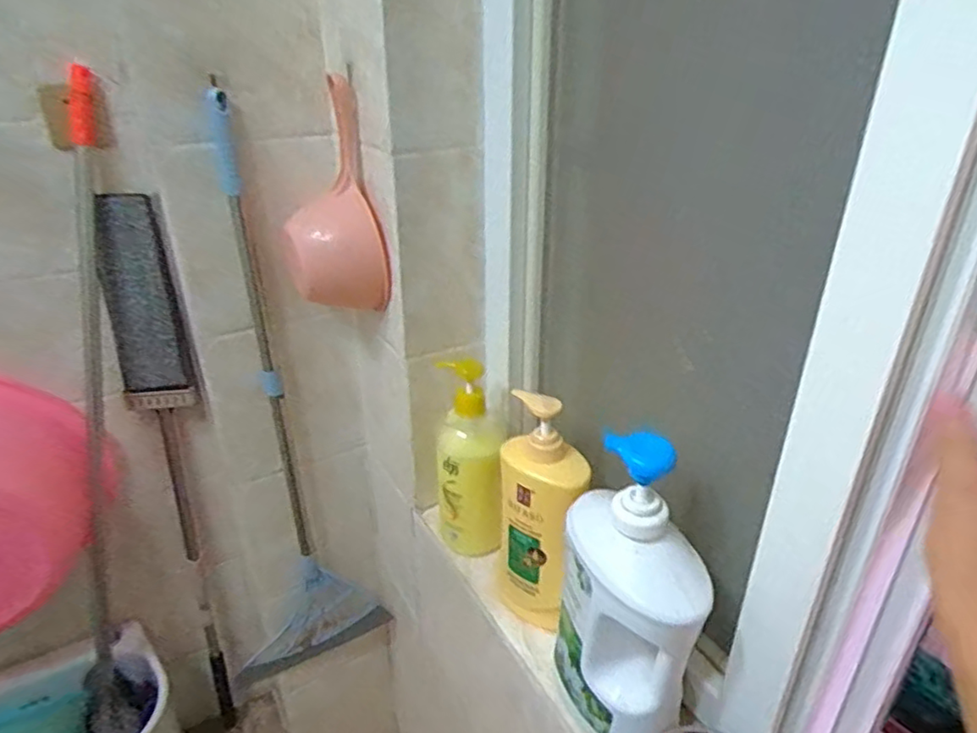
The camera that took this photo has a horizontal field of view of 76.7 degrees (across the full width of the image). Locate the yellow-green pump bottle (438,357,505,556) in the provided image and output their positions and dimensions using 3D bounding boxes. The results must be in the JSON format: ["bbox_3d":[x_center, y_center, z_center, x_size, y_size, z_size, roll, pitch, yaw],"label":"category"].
[{"bbox_3d":[-0.021,0.114,0.740,0.075,0.253,0.057,-3,28,-6],"label":"yellow-green pump bottle"}]

